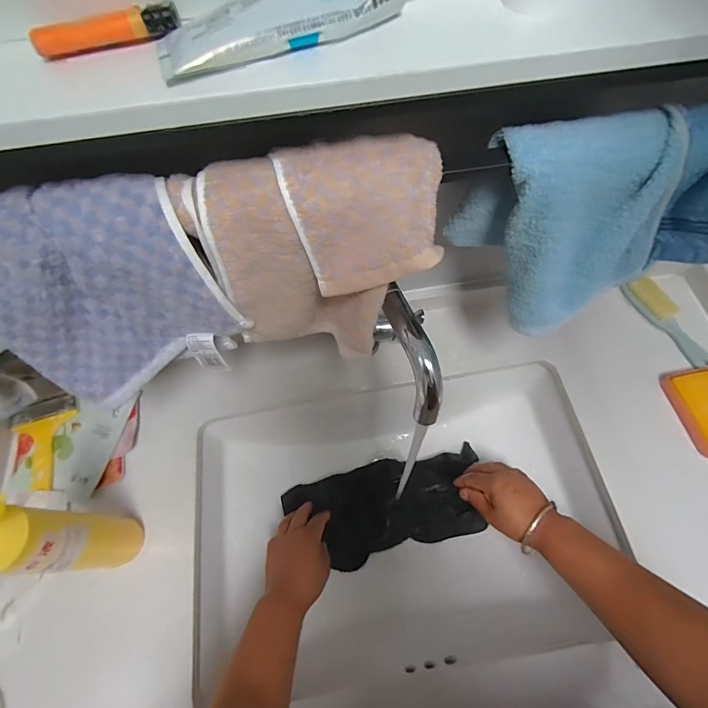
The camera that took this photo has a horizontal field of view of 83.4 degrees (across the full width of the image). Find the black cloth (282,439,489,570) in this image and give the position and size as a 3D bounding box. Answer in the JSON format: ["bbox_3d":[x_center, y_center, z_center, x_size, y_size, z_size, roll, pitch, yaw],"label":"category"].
[{"bbox_3d":[0.055,0.239,0.624,0.296,0.039,0.134,-15,65,-5],"label":"black cloth"}]

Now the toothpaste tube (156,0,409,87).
[{"bbox_3d":[-0.037,-0.195,0.224,0.150,0.025,0.040,-21,65,-8],"label":"toothpaste tube"}]

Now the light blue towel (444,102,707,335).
[{"bbox_3d":[0.201,-0.104,0.344,0.206,0.162,0.090,0,64,2],"label":"light blue towel"}]

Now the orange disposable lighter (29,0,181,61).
[{"bbox_3d":[-0.141,-0.186,0.228,0.079,0.013,0.009,-19,65,-7],"label":"orange disposable lighter"}]

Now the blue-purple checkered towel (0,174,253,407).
[{"bbox_3d":[-0.190,-0.043,0.318,0.172,0.177,0.048,-15,46,-1],"label":"blue-purple checkered towel"}]

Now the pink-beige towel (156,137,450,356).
[{"bbox_3d":[-0.029,-0.072,0.326,0.183,0.157,0.086,-4,64,0],"label":"pink-beige towel"}]

